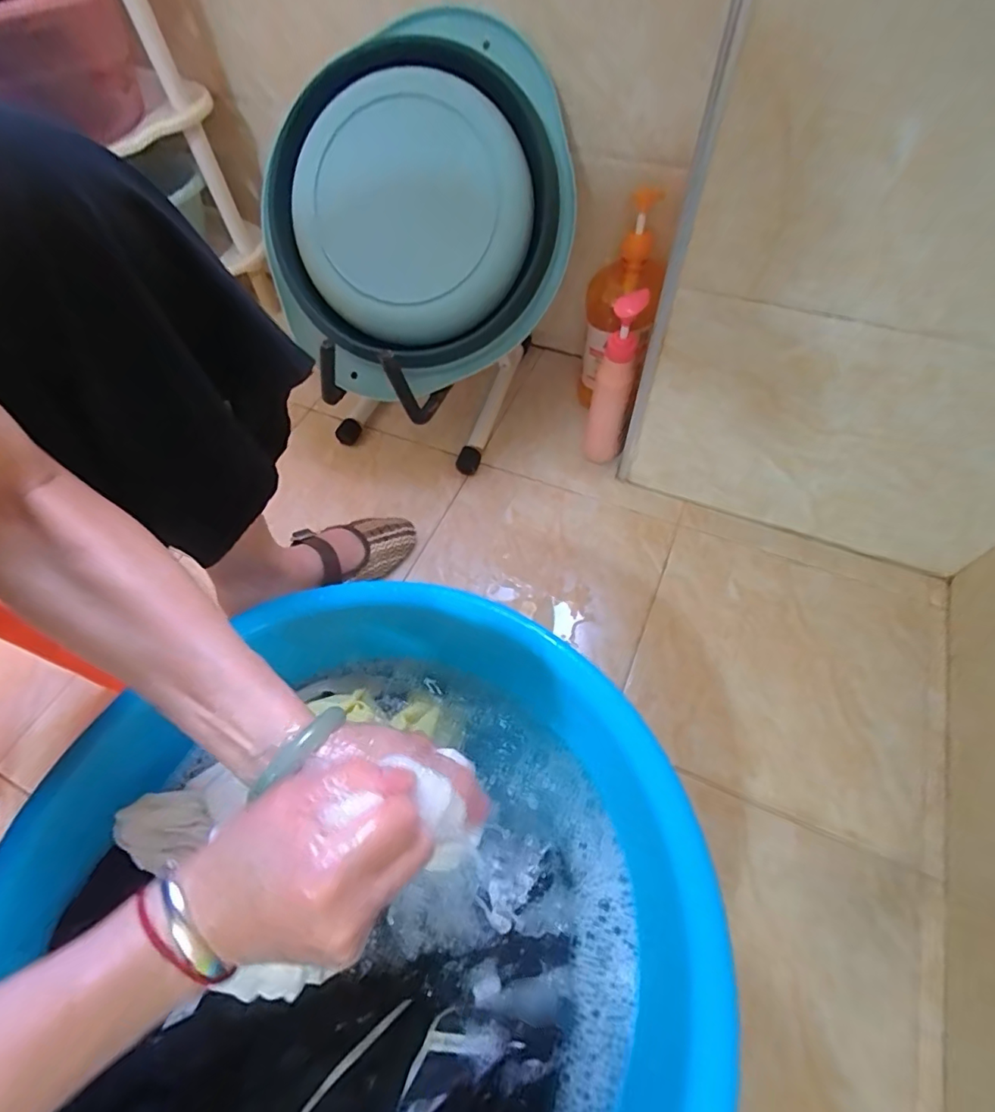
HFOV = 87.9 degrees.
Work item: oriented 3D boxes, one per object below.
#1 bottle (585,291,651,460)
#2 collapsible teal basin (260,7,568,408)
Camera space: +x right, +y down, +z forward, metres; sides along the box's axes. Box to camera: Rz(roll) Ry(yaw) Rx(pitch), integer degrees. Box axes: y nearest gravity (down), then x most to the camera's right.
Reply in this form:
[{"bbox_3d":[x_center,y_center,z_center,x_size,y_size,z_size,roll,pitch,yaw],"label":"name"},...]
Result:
[{"bbox_3d":[0.149,-0.218,0.672,0.051,0.226,0.068,10,60,10],"label":"bottle"},{"bbox_3d":[-0.097,-0.402,0.623,0.360,0.071,0.398,40,103,-2],"label":"collapsible teal basin"}]

